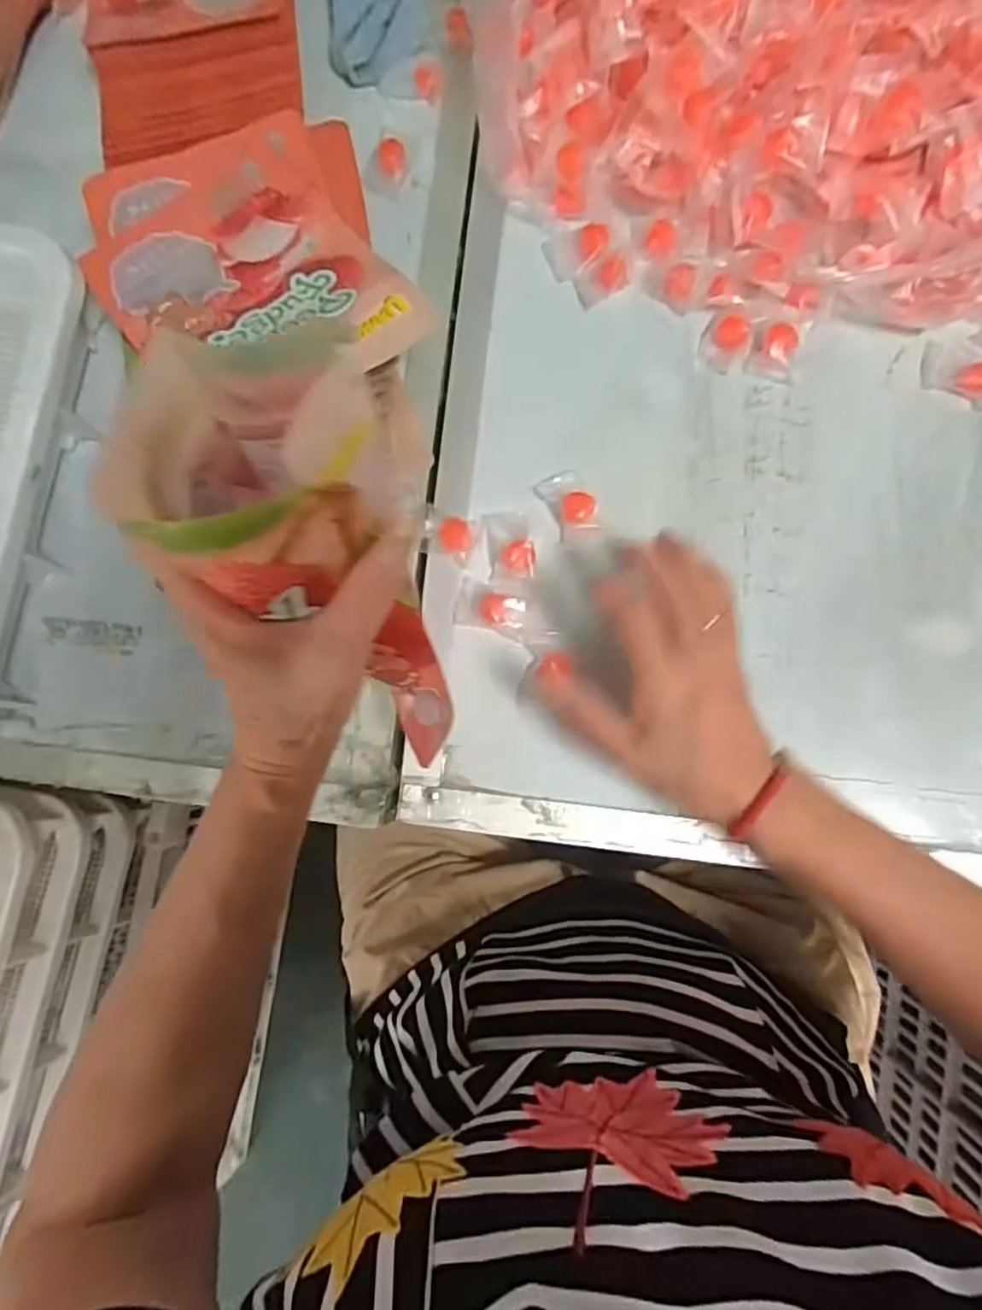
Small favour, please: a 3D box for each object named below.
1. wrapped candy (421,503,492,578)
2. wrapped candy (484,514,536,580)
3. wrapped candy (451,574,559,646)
[{"bbox_3d":[-0.022,-0.076,0.423,0.057,0.013,0.030,25,85,7],"label":"wrapped candy"},{"bbox_3d":[0.013,-0.071,0.419,0.029,0.013,0.044,-5,82,4],"label":"wrapped candy"},{"bbox_3d":[0.010,-0.030,0.416,0.066,0.010,0.037,13,84,6],"label":"wrapped candy"}]

